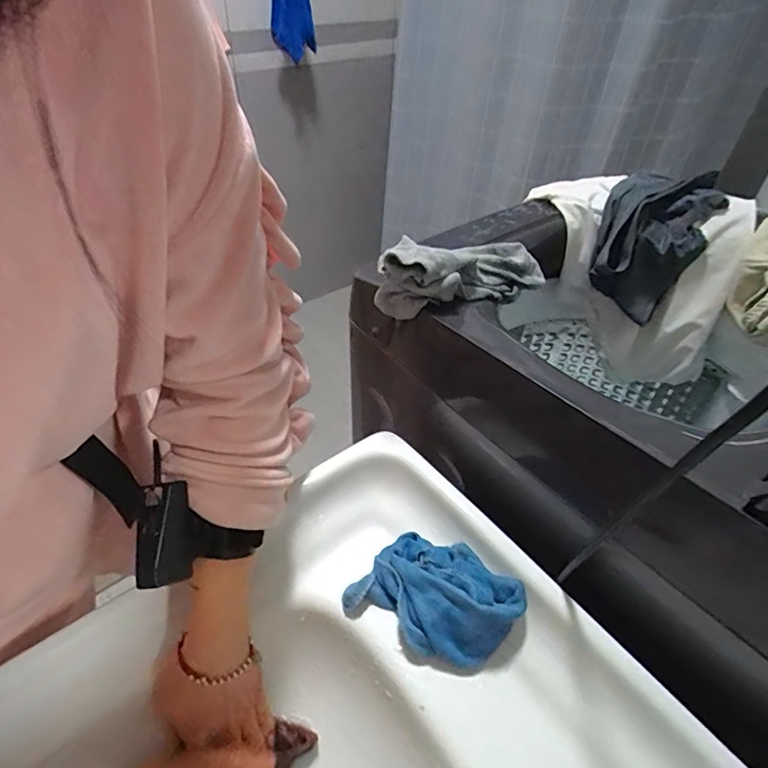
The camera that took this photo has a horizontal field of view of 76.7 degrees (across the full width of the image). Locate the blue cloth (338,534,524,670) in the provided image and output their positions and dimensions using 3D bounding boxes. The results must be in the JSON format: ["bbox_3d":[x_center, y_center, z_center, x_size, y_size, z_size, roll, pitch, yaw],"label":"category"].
[{"bbox_3d":[0.045,0.183,0.429,0.140,0.050,0.096,22,47,20],"label":"blue cloth"}]

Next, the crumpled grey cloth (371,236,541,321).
[{"bbox_3d":[0.084,-0.133,0.531,0.214,0.077,0.083,-22,49,-23],"label":"crumpled grey cloth"}]

